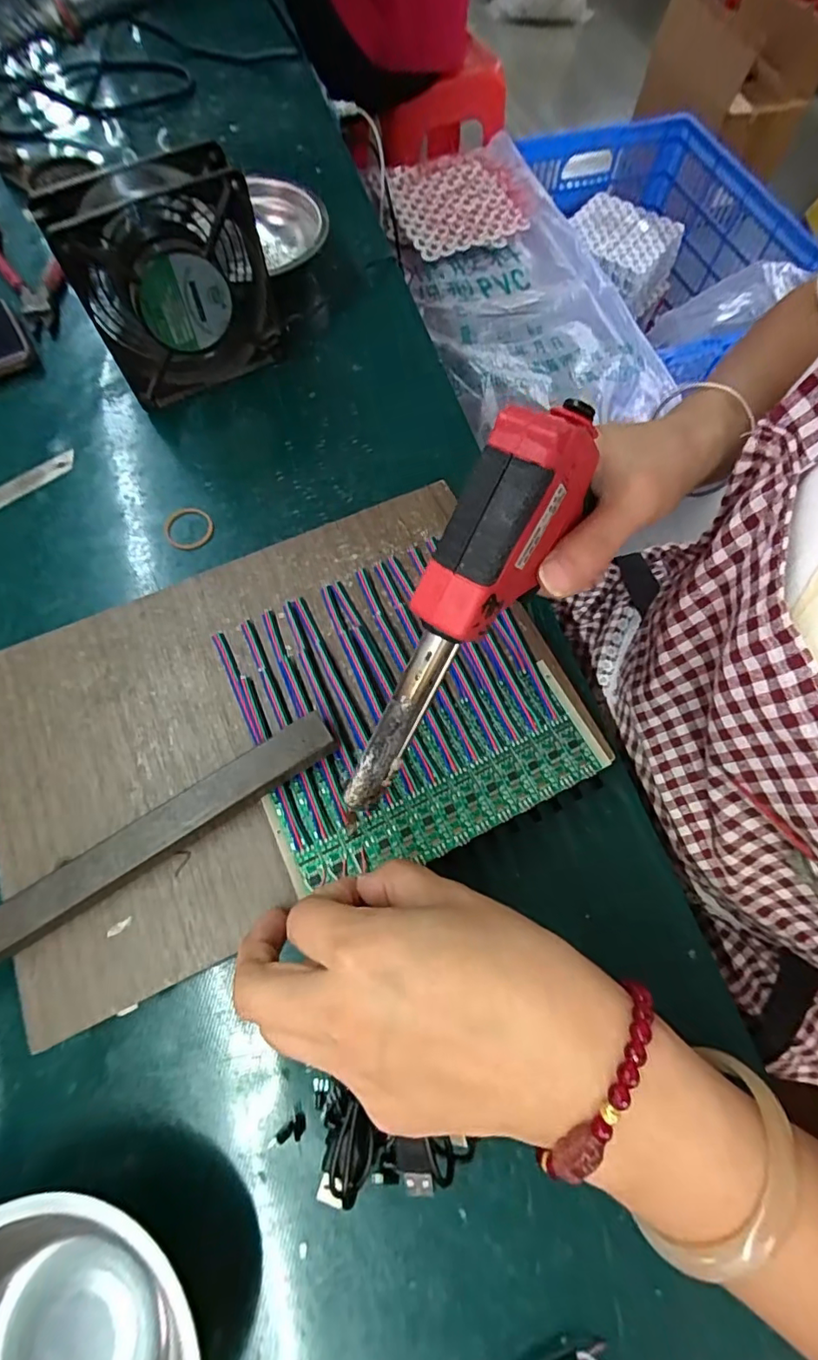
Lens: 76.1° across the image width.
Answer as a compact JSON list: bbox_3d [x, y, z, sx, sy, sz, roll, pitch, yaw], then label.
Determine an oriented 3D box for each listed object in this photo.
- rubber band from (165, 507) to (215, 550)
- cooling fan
[{"bbox_3d":[-0.153,-0.107,0.361,0.033,0.004,0.034,0,69,0],"label":"rubber band"},{"bbox_3d":[-0.156,-0.265,0.357,0.118,0.125,0.048,-24,71,-9],"label":"cooling fan"}]

